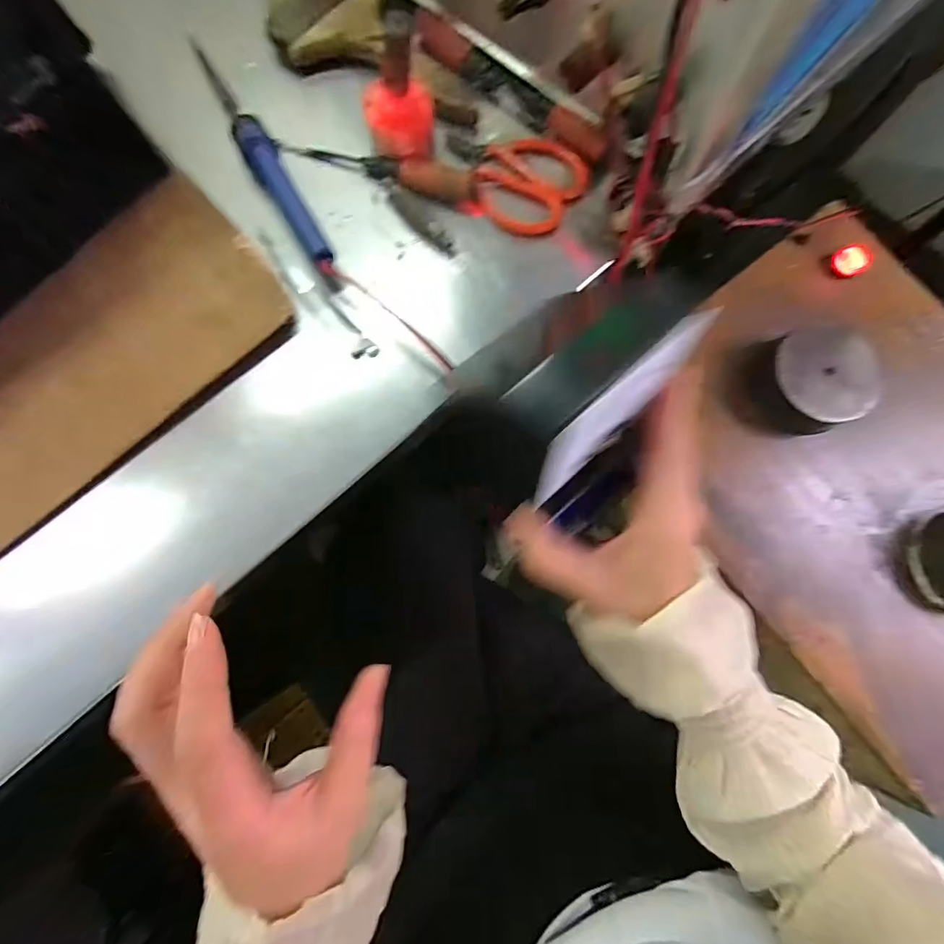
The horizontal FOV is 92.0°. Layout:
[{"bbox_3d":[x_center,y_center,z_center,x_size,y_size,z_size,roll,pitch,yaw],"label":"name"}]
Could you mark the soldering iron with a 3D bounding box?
[{"bbox_3d":[-0.151,-0.228,0.323,0.022,0.015,0.212,-32,80,-7],"label":"soldering iron"}]

